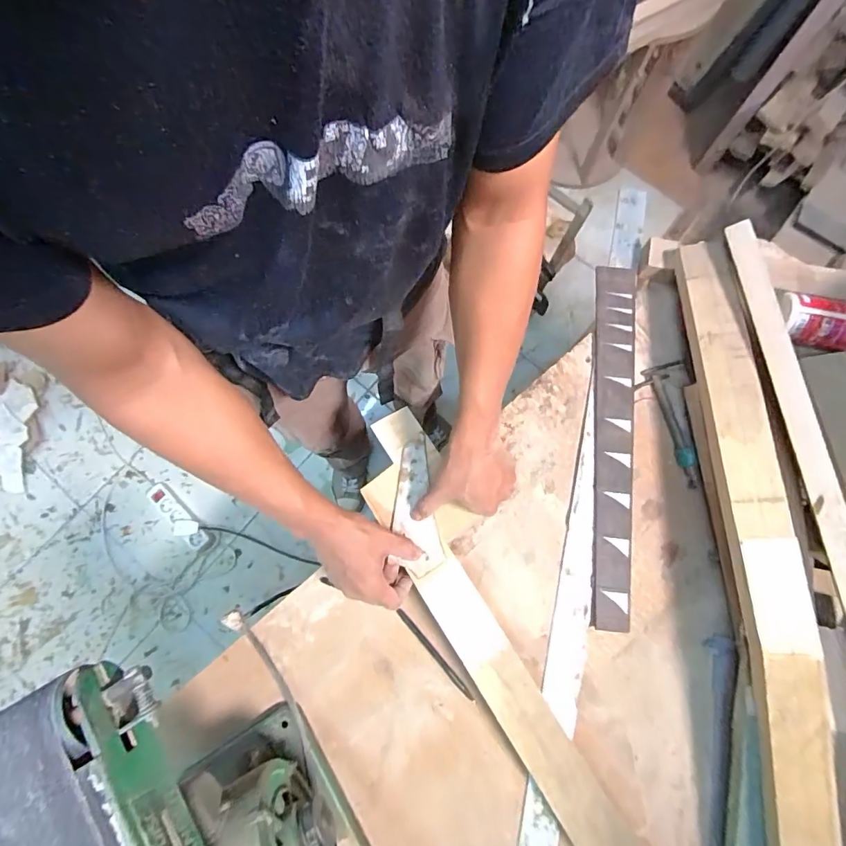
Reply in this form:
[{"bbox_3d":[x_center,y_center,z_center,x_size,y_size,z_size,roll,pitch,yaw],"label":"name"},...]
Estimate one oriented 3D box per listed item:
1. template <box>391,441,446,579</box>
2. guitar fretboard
[{"bbox_3d":[-0.012,0.107,0.571,0.055,0.005,0.164,-12,68,6],"label":"template"},{"bbox_3d":[0.269,0.015,0.627,0.058,0.011,0.509,4,77,7],"label":"guitar fretboard"}]

